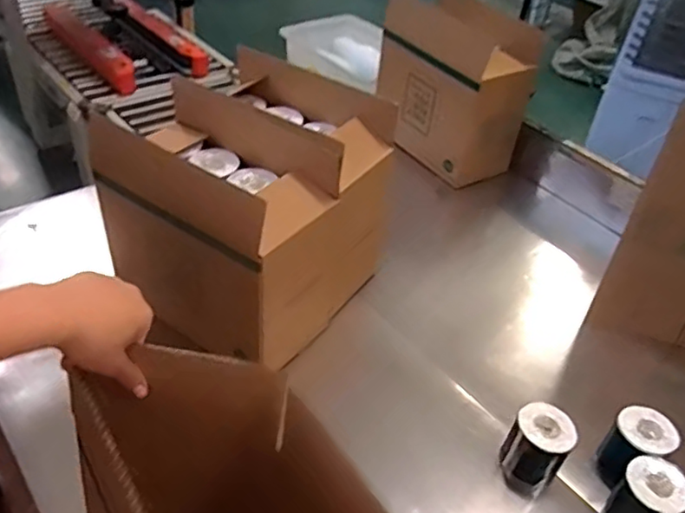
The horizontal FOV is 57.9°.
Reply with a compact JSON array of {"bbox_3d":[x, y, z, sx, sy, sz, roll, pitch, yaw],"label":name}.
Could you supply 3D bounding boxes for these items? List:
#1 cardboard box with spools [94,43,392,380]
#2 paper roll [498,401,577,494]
[{"bbox_3d":[-0.168,-0.116,1.226,0.416,0.370,0.482,28,46,22],"label":"cardboard box with spools"},{"bbox_3d":[0.325,0.327,1.045,0.097,0.130,0.102,4,42,-3],"label":"paper roll"}]

